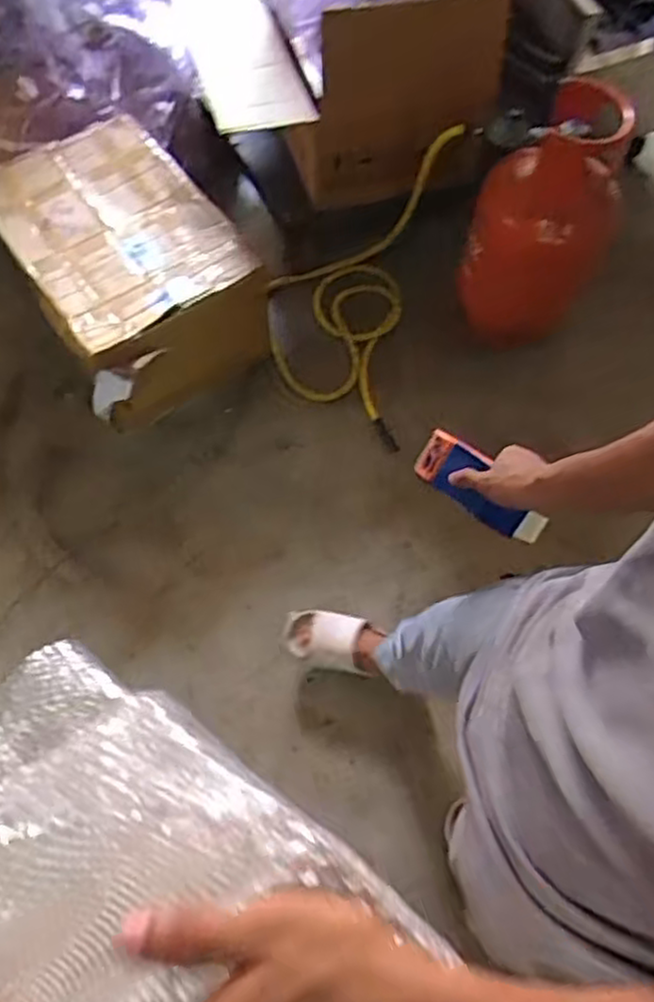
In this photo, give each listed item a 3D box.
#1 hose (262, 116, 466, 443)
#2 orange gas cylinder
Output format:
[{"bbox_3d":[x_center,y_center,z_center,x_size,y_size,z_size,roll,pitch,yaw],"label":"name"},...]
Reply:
[{"bbox_3d":[0.031,-0.500,1.671,0.415,0.459,0.541,14,64,6],"label":"hose"},{"bbox_3d":[0.463,-0.590,1.557,0.272,0.512,0.282,1,63,-1],"label":"orange gas cylinder"}]

